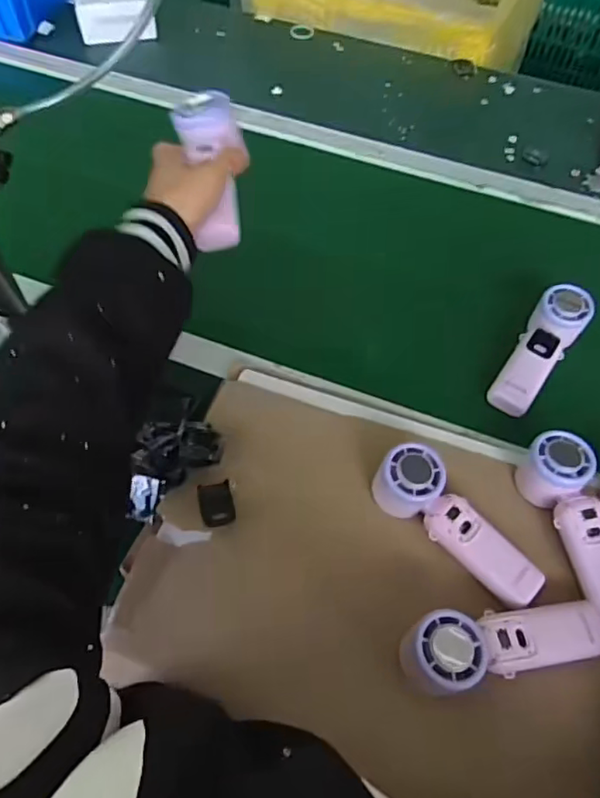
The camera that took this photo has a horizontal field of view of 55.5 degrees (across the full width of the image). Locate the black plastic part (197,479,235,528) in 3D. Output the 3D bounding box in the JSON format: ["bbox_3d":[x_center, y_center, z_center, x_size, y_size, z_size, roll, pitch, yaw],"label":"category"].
[{"bbox_3d":[-0.077,0.098,0.530,0.030,0.010,0.039,-12,60,-11],"label":"black plastic part"}]

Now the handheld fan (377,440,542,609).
[{"bbox_3d":[0.139,0.108,0.501,0.166,0.049,0.055,37,63,18],"label":"handheld fan"}]

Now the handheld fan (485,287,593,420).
[{"bbox_3d":[0.260,-0.055,0.616,0.054,0.047,0.164,33,62,16],"label":"handheld fan"}]

